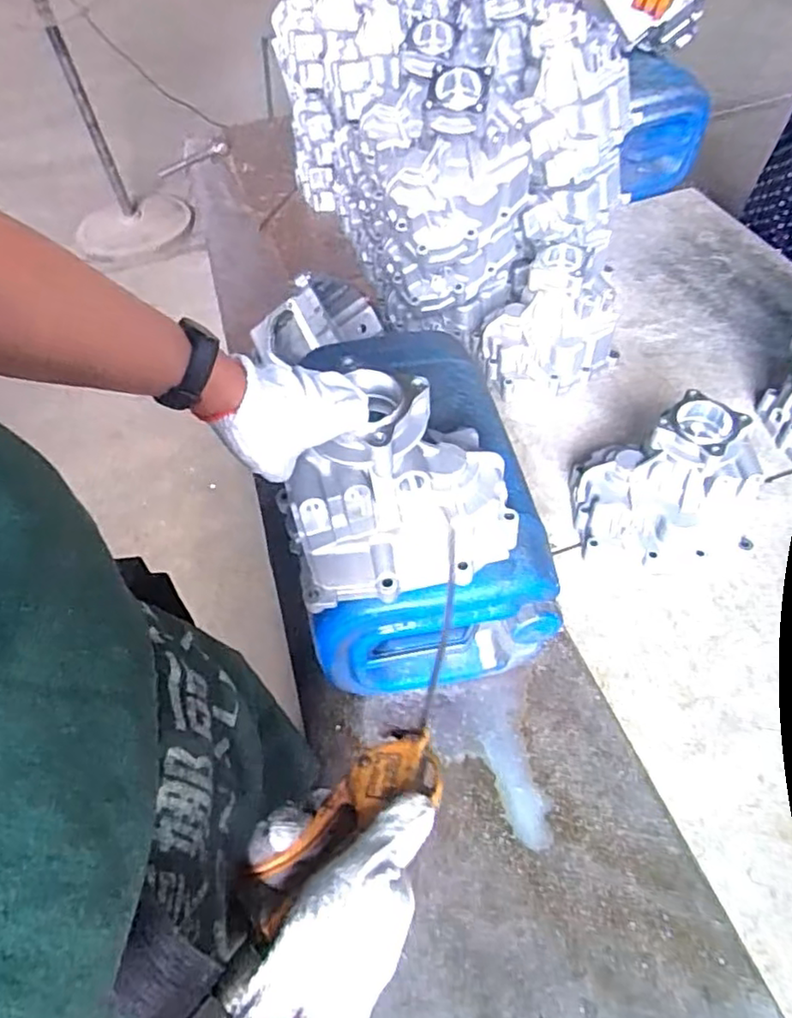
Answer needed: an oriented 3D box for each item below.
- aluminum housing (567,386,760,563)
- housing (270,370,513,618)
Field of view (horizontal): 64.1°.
[{"bbox_3d":[0.343,-0.040,0.787,0.206,0.158,0.151,0,53,5],"label":"aluminum housing"},{"bbox_3d":[0.001,-0.022,0.599,0.214,0.186,0.126,-13,53,-5],"label":"housing"}]

